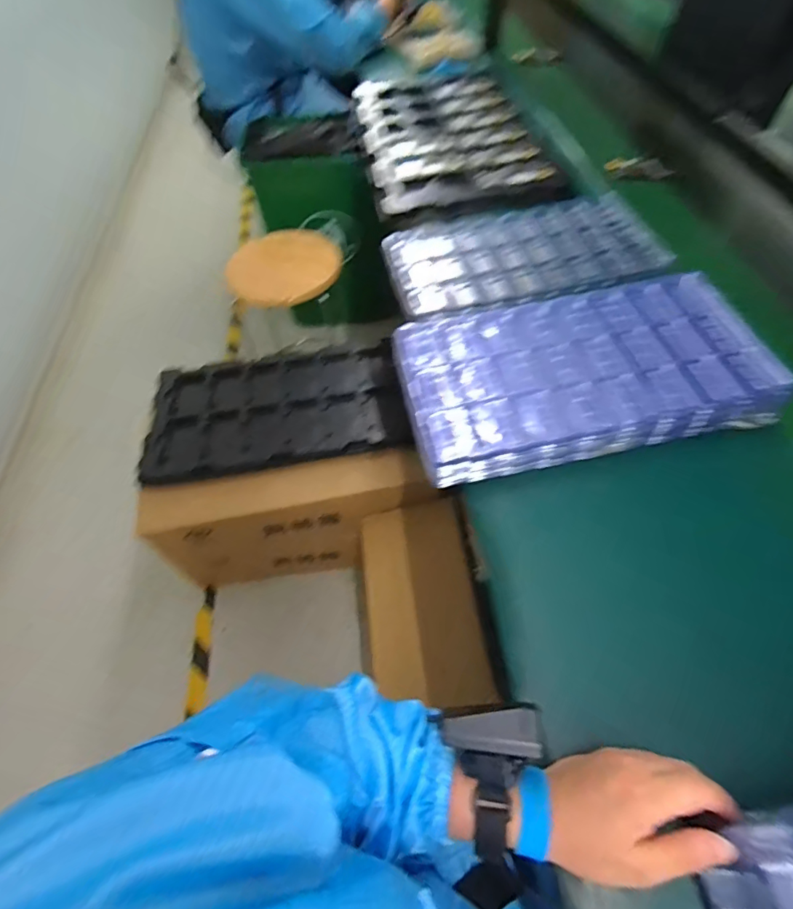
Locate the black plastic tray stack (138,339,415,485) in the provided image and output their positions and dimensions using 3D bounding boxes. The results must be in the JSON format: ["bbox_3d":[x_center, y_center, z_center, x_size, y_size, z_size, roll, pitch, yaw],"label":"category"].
[{"bbox_3d":[-0.257,-0.111,1.045,0.541,0.051,0.329,-10,56,-5],"label":"black plastic tray stack"}]

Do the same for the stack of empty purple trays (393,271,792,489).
[{"bbox_3d":[0.211,-0.101,0.564,0.407,0.048,0.228,-9,56,-4],"label":"stack of empty purple trays"}]

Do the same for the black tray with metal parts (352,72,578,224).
[{"bbox_3d":[0.099,-0.659,0.983,0.326,0.026,0.616,-8,56,-4],"label":"black tray with metal parts"}]

